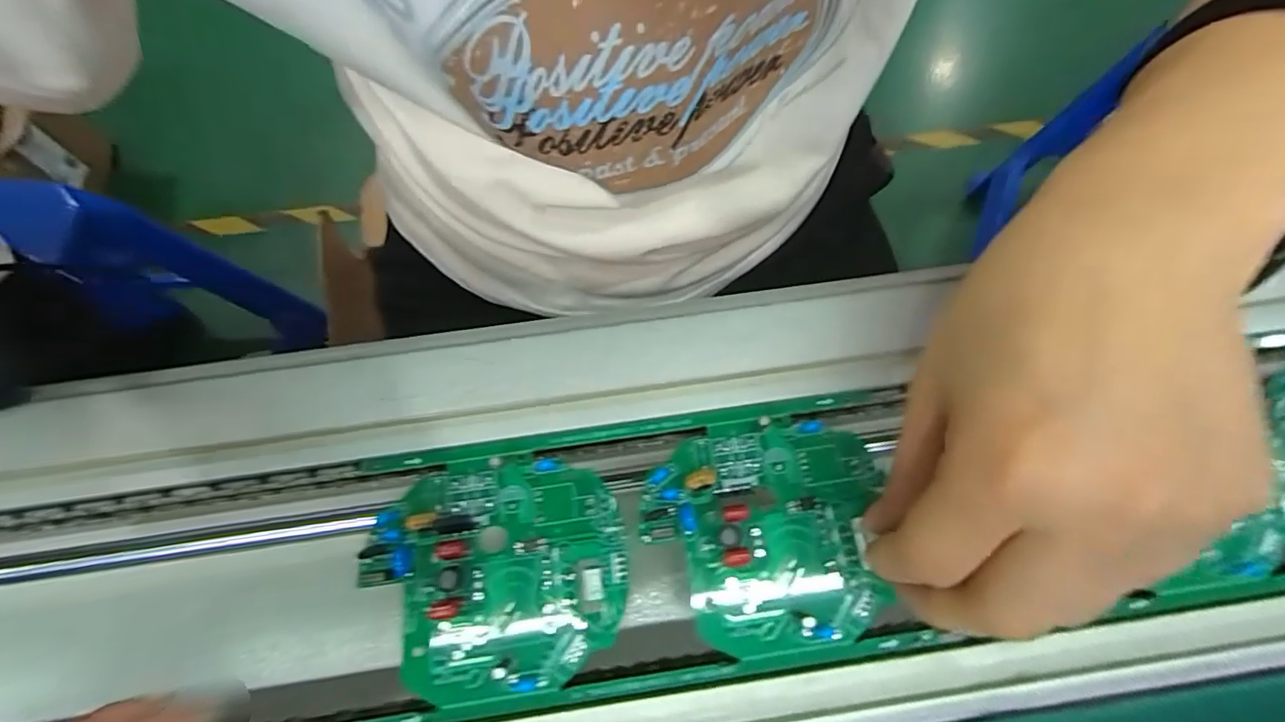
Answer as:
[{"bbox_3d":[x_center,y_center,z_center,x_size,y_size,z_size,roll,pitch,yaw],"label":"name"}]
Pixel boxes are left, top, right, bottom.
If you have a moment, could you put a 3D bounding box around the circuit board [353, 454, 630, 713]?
[{"bbox_3d":[-0.053,0.077,0.200,0.089,0.011,0.082,-7,71,-3],"label":"circuit board"}]

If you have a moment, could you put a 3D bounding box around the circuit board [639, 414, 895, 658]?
[{"bbox_3d":[0.047,0.063,0.206,0.088,0.007,0.082,-7,71,-3],"label":"circuit board"}]

